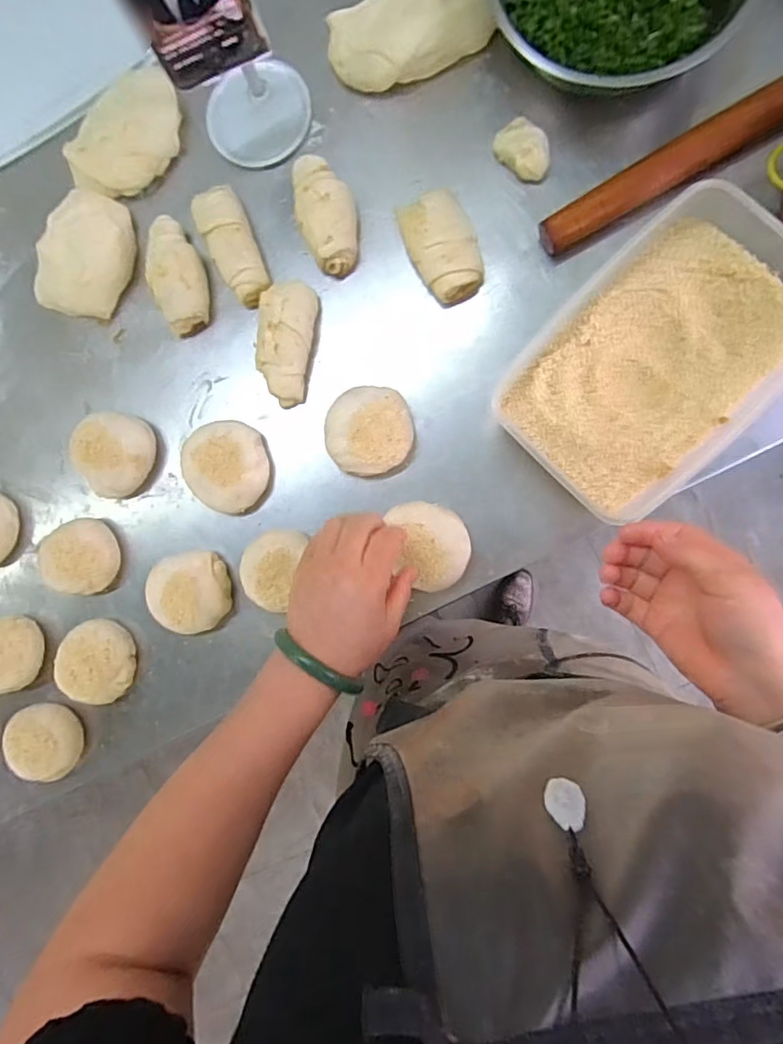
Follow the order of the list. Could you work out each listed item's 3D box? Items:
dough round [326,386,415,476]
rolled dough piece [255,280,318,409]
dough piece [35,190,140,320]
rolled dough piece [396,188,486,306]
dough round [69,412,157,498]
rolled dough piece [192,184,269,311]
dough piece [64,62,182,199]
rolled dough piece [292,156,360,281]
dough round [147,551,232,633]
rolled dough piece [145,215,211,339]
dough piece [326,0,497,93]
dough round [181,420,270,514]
[{"bbox_3d":[-0.019,-0.079,0.486,0.074,0.031,0.074,0,90,6],"label":"dough round"},{"bbox_3d":[-0.094,-0.157,0.492,0.049,0.037,0.104,6,90,6],"label":"rolled dough piece"},{"bbox_3d":[-0.281,-0.245,0.512,0.075,0.044,0.110,21,92,6],"label":"dough piece"},{"bbox_3d":[0.044,-0.233,0.472,0.054,0.033,0.083,-22,88,6],"label":"rolled dough piece"},{"bbox_3d":[-0.256,-0.062,0.514,0.070,0.030,0.076,0,90,6],"label":"dough round"},{"bbox_3d":[-0.140,-0.247,0.497,0.042,0.029,0.105,-28,87,6],"label":"rolled dough piece"},{"bbox_3d":[-0.235,-0.348,0.505,0.061,0.034,0.119,42,94,5],"label":"dough piece"},{"bbox_3d":[-0.057,-0.270,0.486,0.049,0.033,0.099,-12,89,6],"label":"rolled dough piece"},{"bbox_3d":[-0.184,0.065,0.510,0.072,0.030,0.071,0,90,6],"label":"dough round"},{"bbox_3d":[-0.196,-0.225,0.504,0.051,0.038,0.104,-17,88,6],"label":"rolled dough piece"},{"bbox_3d":[0.016,-0.415,0.478,0.141,0.042,0.065,-5,89,6],"label":"dough piece"},{"bbox_3d":[-0.148,-0.053,0.499,0.079,0.026,0.074,0,90,6],"label":"dough round"}]

